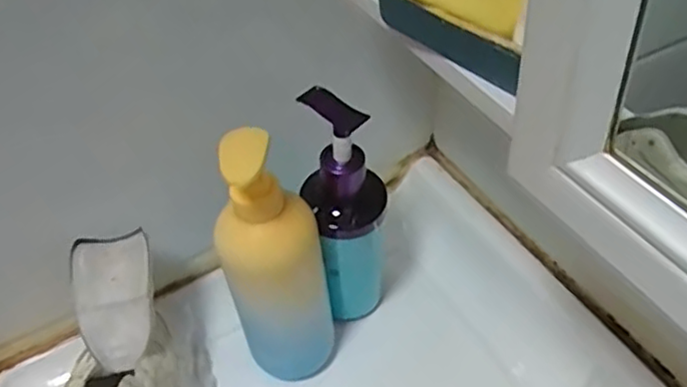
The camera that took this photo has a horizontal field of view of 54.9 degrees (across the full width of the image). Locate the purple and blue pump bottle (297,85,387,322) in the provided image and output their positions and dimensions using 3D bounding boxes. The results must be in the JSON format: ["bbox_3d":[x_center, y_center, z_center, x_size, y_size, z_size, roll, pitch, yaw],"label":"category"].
[{"bbox_3d":[0.003,0.018,0.542,0.057,0.214,0.055,-17,47,-10],"label":"purple and blue pump bottle"}]

